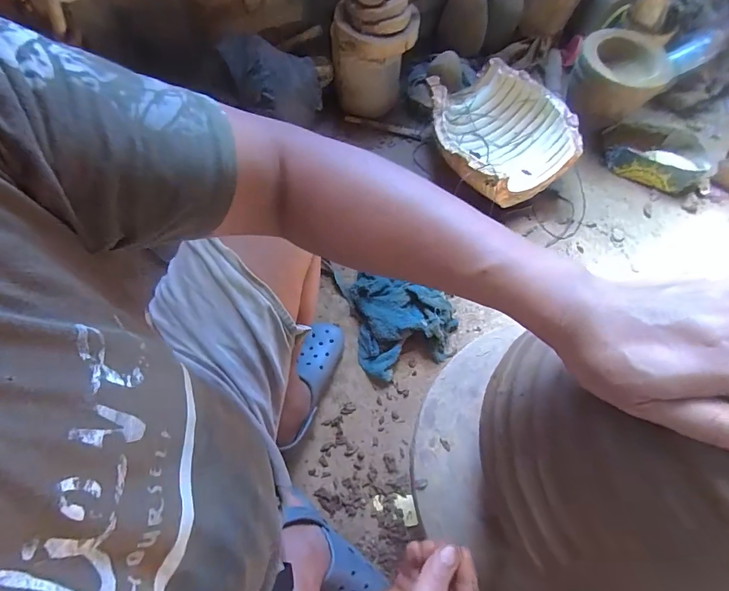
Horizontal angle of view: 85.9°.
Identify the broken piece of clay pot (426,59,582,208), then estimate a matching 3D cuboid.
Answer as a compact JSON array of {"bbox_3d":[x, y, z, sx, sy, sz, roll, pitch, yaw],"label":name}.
[{"bbox_3d":[0.315,-0.397,0.962,0.312,0.135,0.324,1,65,-1],"label":"broken piece of clay pot"}]

